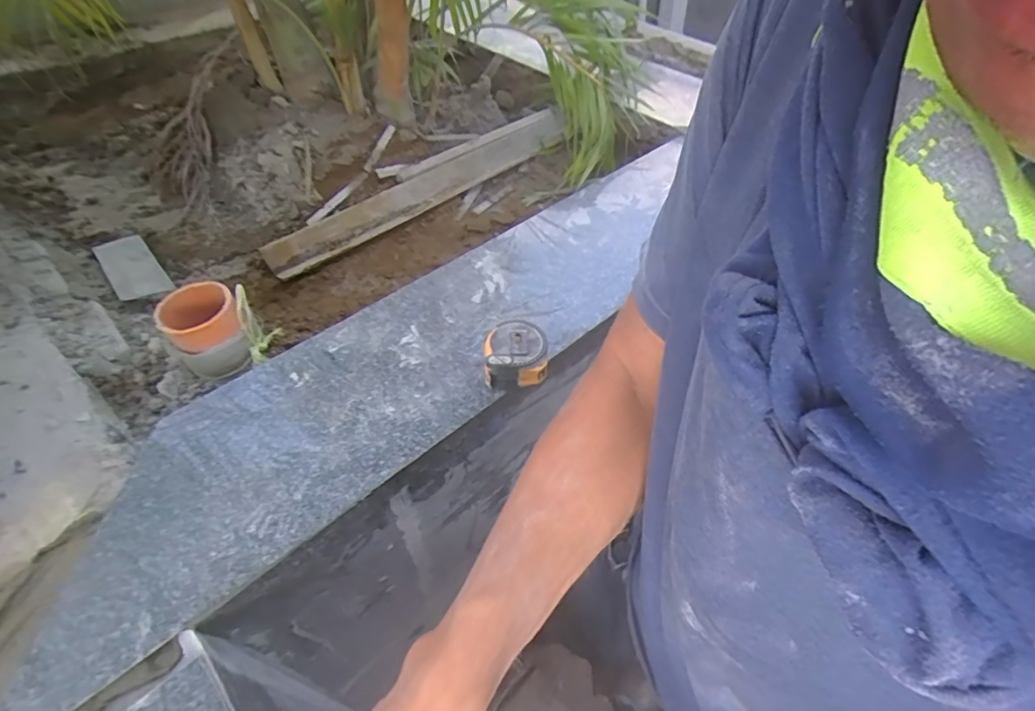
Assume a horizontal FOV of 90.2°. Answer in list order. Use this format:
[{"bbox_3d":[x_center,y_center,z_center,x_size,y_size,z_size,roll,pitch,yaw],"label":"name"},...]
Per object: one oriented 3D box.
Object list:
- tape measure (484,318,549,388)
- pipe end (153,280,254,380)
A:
[{"bbox_3d":[-0.003,0.001,0.564,0.065,0.046,0.069,2,50,-2],"label":"tape measure"},{"bbox_3d":[-0.373,-0.032,0.620,0.077,0.076,0.085,-25,55,-21],"label":"pipe end"}]

